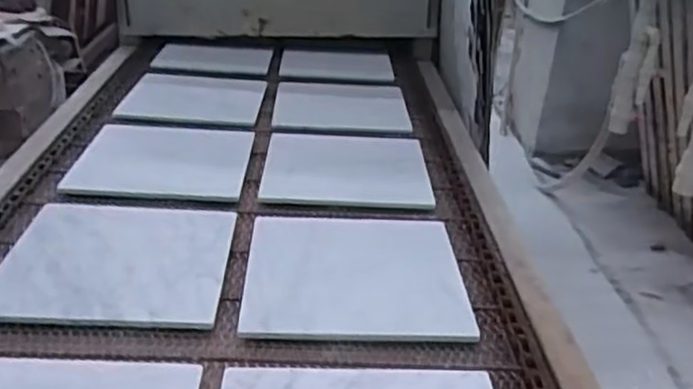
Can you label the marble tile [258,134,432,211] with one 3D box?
[{"bbox_3d":[-0.001,-0.056,1.348,0.297,0.014,0.302,3,26,0],"label":"marble tile"}]

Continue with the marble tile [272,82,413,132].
[{"bbox_3d":[-0.012,-0.208,1.670,0.296,0.006,0.316,1,26,-3],"label":"marble tile"}]

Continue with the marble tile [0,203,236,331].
[{"bbox_3d":[-0.322,0.088,1.022,0.302,0.013,0.297,1,26,-3],"label":"marble tile"}]

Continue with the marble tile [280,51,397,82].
[{"bbox_3d":[-0.026,-0.346,1.933,0.291,0.017,0.199,1,26,-3],"label":"marble tile"}]

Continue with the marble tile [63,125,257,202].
[{"bbox_3d":[-0.335,-0.064,1.349,0.300,0.011,0.325,1,26,-3],"label":"marble tile"}]

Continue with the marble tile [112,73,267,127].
[{"bbox_3d":[-0.343,-0.223,1.655,0.295,0.010,0.295,2,26,-2],"label":"marble tile"}]

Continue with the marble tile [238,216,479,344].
[{"bbox_3d":[0.012,0.107,1.029,0.299,0.005,0.301,1,26,-3],"label":"marble tile"}]

